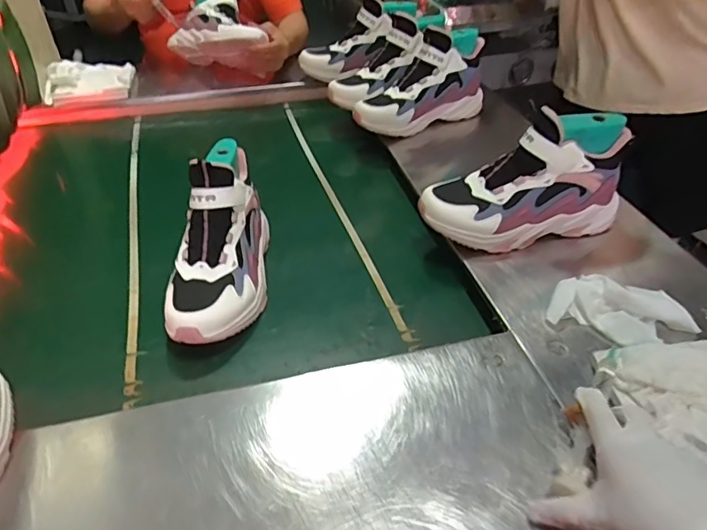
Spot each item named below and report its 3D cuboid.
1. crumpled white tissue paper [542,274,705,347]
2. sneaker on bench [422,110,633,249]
[{"bbox_3d":[0.309,0.052,0.592,0.150,0.030,0.090,19,48,16],"label":"crumpled white tissue paper"},{"bbox_3d":[0.230,-0.115,0.680,0.264,0.151,0.097,-10,41,-12],"label":"sneaker on bench"}]

